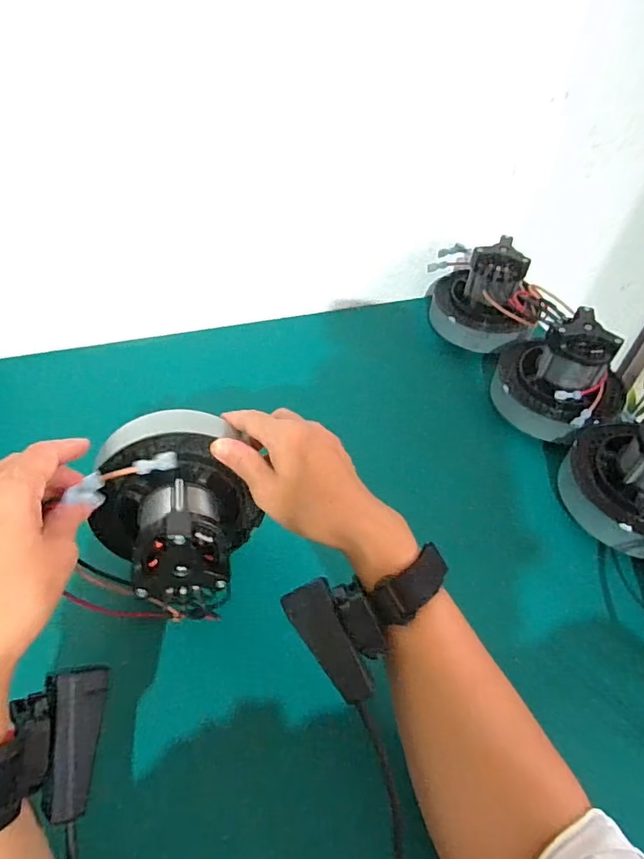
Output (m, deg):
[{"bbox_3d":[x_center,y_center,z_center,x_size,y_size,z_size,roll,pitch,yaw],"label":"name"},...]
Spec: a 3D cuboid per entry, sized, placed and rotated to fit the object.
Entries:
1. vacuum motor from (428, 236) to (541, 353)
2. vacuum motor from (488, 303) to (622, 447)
[{"bbox_3d":[0.192,-0.169,0.610,0.131,0.096,0.117,18,49,12],"label":"vacuum motor"},{"bbox_3d":[0.248,-0.063,0.518,0.111,0.099,0.116,2,48,-2],"label":"vacuum motor"}]

